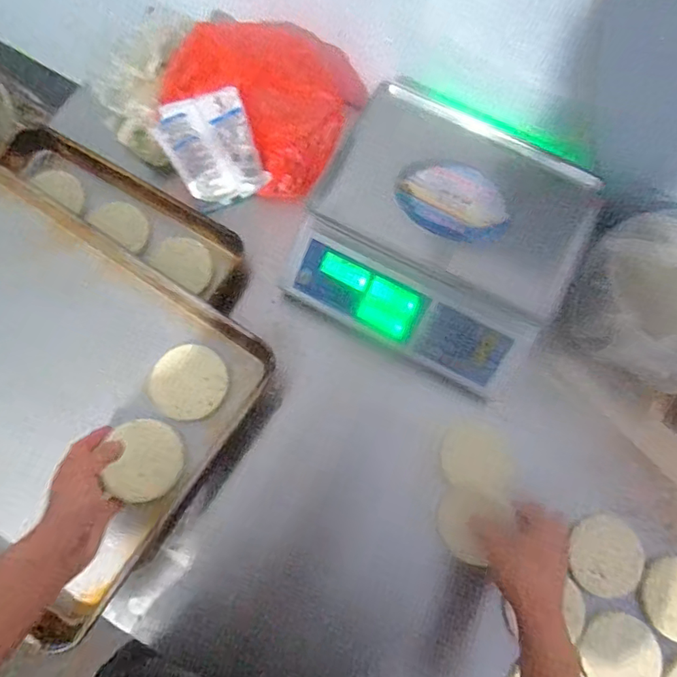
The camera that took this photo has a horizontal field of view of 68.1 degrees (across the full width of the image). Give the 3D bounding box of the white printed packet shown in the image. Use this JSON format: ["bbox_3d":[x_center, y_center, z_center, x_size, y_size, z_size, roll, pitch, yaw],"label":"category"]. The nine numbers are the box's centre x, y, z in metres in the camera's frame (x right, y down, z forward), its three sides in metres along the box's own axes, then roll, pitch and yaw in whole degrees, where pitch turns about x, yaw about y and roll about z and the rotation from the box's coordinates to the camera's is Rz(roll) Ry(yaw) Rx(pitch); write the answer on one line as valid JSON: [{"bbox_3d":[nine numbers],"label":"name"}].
[{"bbox_3d":[-0.173,-0.259,0.704,0.117,0.156,0.014,-17,52,4],"label":"white printed packet"}]

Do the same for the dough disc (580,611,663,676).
[{"bbox_3d":[0.344,0.382,0.598,0.092,0.017,0.090,0,74,-1],"label":"dough disc"}]

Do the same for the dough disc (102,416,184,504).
[{"bbox_3d":[-0.227,0.144,0.592,0.081,0.014,0.094,15,68,-21],"label":"dough disc"}]

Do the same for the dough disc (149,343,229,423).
[{"bbox_3d":[-0.189,0.054,0.624,0.093,0.017,0.092,0,74,-1],"label":"dough disc"}]

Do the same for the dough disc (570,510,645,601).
[{"bbox_3d":[0.344,0.275,0.636,0.089,0.005,0.098,10,74,2],"label":"dough disc"}]

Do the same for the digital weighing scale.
[{"bbox_3d":[0.143,-0.145,0.692,0.331,0.123,0.332,26,75,6],"label":"digital weighing scale"}]

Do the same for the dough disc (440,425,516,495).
[{"bbox_3d":[0.190,0.163,0.679,0.095,0.020,0.081,13,74,2],"label":"dough disc"}]

